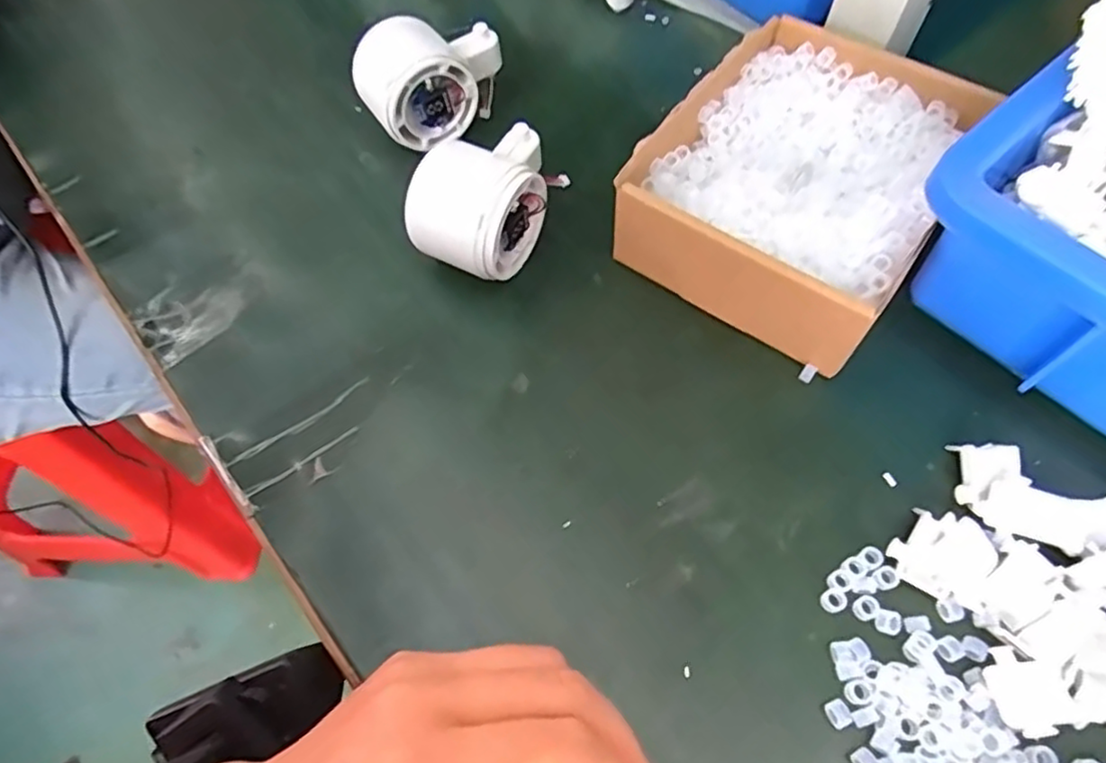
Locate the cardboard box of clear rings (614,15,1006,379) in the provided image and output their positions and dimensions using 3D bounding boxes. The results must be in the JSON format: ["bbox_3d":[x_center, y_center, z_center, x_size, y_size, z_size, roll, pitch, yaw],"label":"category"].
[{"bbox_3d":[0.129,-0.106,0.345,0.132,0.054,0.192,33,66,17],"label":"cardboard box of clear rings"}]

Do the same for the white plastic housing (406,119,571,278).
[{"bbox_3d":[-0.027,-0.097,0.338,0.049,0.062,0.093,34,67,18],"label":"white plastic housing"}]

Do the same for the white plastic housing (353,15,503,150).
[{"bbox_3d":[-0.071,-0.178,0.392,0.086,0.056,0.049,-33,66,-17],"label":"white plastic housing"}]

